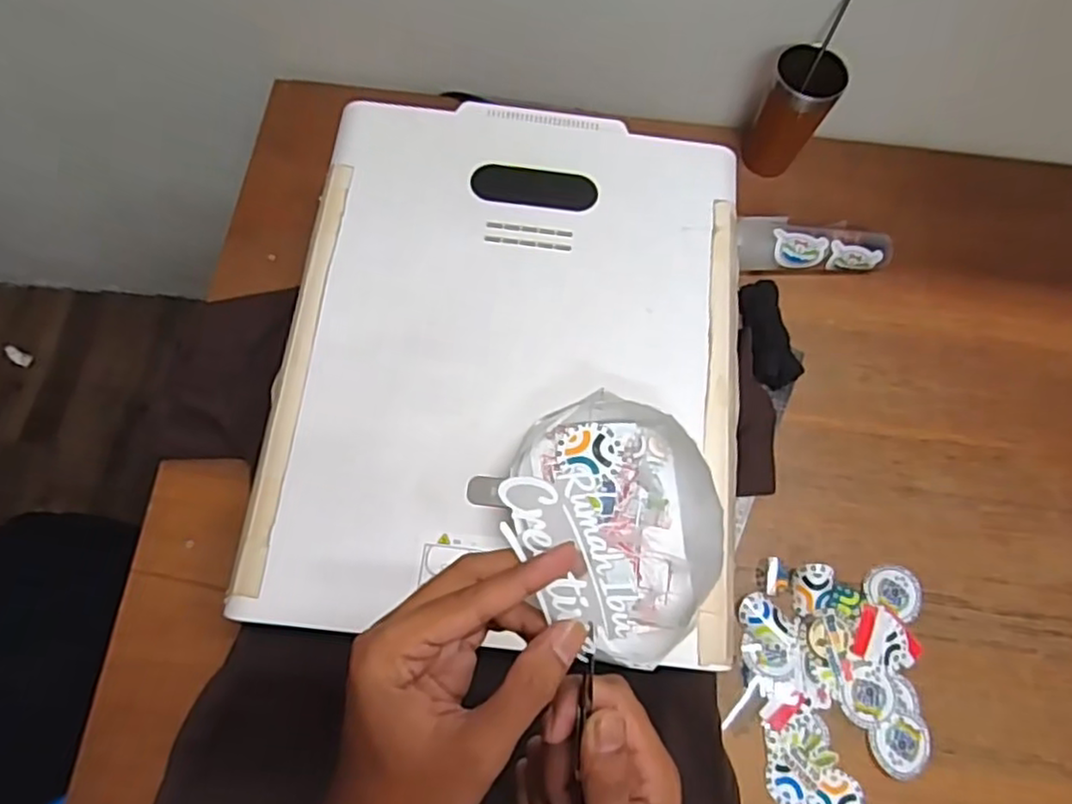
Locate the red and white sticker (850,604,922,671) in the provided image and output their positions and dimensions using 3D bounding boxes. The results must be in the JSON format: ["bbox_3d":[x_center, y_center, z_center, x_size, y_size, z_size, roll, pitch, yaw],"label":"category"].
[{"bbox_3d":[0.360,0.244,0.691,0.072,0.006,0.057,28,69,-1],"label":"red and white sticker"}]

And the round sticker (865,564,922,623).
[{"bbox_3d":[0.377,0.197,0.709,0.056,0.006,0.050,26,71,6],"label":"round sticker"}]

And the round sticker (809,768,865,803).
[{"bbox_3d":[0.287,0.380,0.641,0.049,0.004,0.053,1,70,-2],"label":"round sticker"}]

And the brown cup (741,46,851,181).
[{"bbox_3d":[0.314,-0.350,0.834,0.078,0.147,0.080,1,70,-2],"label":"brown cup"}]

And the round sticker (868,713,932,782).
[{"bbox_3d":[0.356,0.336,0.656,0.058,0.007,0.050,-27,74,-12],"label":"round sticker"}]

